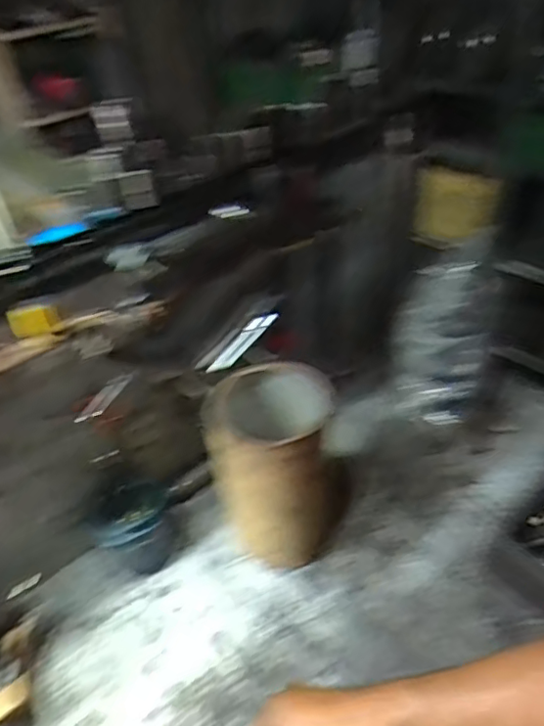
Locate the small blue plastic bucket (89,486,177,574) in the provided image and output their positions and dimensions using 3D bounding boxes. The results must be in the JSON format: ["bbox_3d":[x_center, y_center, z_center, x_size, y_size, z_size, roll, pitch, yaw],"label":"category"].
[{"bbox_3d":[-0.184,0.207,0.732,0.095,0.083,0.091,-4,38,3],"label":"small blue plastic bucket"}]

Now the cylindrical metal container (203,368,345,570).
[{"bbox_3d":[0.007,0.130,0.684,0.137,0.233,0.130,-4,38,3],"label":"cylindrical metal container"}]

